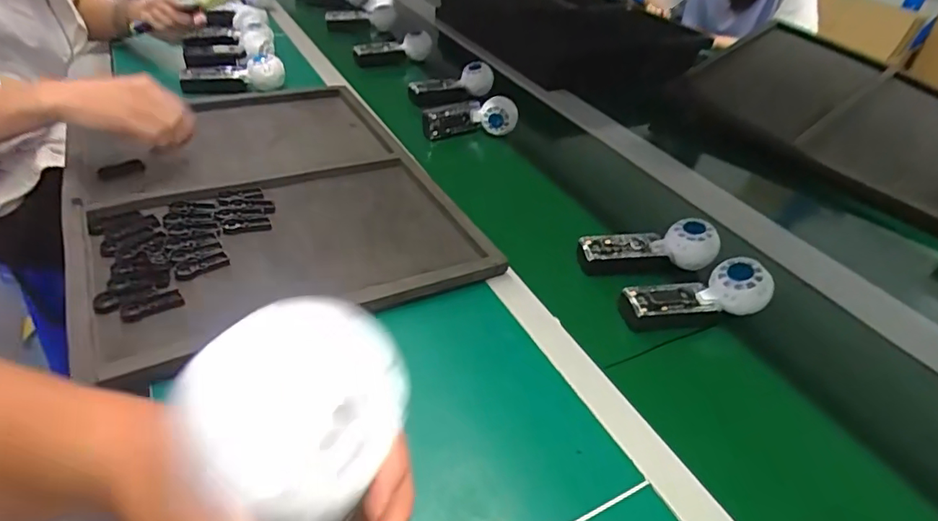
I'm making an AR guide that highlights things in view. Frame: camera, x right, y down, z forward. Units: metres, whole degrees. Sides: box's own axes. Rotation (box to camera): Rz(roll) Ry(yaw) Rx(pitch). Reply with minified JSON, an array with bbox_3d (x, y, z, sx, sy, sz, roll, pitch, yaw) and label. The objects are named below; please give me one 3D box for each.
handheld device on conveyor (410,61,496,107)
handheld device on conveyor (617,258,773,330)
[{"bbox_3d":[-0.036,-0.341,1.025,0.179,0.063,0.046,-16,42,-26],"label":"handheld device on conveyor"},{"bbox_3d":[0.252,0.037,0.591,0.158,0.056,0.063,-3,40,-11],"label":"handheld device on conveyor"}]

